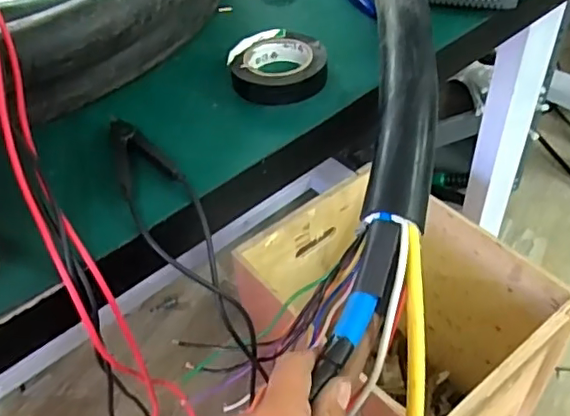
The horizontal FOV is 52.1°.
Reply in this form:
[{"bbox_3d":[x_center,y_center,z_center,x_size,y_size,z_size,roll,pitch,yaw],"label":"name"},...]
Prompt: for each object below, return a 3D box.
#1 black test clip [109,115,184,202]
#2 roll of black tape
[{"bbox_3d":[-0.100,-0.036,0.383,0.037,0.009,0.081,-24,48,-18],"label":"black test clip"},{"bbox_3d":[-0.004,-0.107,0.439,0.069,0.022,0.069,-3,45,3],"label":"roll of black tape"}]

